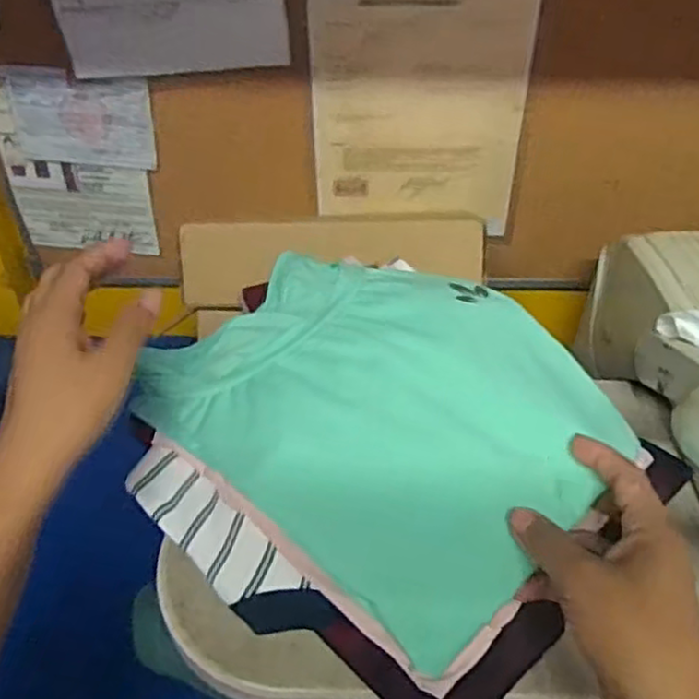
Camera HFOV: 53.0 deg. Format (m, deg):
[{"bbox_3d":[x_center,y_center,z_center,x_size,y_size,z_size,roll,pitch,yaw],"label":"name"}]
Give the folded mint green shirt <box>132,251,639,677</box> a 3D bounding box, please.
[{"bbox_3d":[0.014,0.029,0.430,0.192,0.070,0.266,-34,51,-31],"label":"folded mint green shirt"}]

